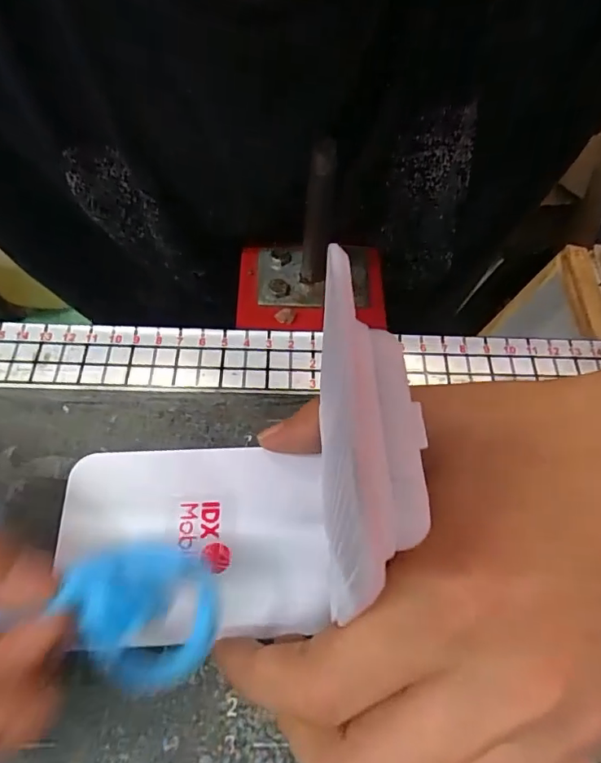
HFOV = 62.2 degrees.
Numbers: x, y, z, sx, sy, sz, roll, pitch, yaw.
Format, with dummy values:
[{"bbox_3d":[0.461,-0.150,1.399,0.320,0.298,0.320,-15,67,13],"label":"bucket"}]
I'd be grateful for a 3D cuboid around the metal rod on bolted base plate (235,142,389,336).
[{"bbox_3d":[0.007,-0.068,0.237,0.078,0.088,0.050,4,61,-1],"label":"metal rod on bolted base plate"}]

